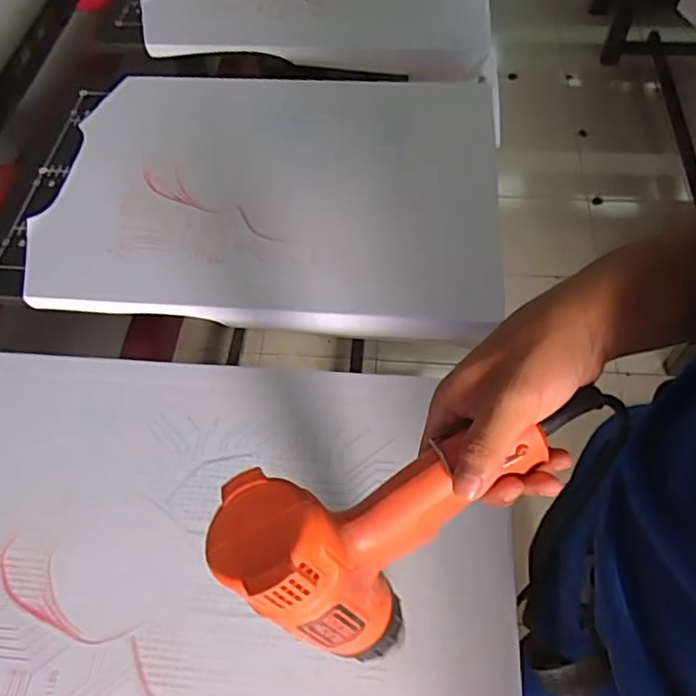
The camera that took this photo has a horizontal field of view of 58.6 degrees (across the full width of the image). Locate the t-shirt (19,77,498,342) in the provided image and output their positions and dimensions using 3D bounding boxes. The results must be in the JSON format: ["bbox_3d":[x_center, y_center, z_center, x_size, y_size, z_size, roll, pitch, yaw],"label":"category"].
[{"bbox_3d":[-0.079,-0.200,0.777,0.542,0.055,0.410,6,55,1],"label":"t-shirt"}]

